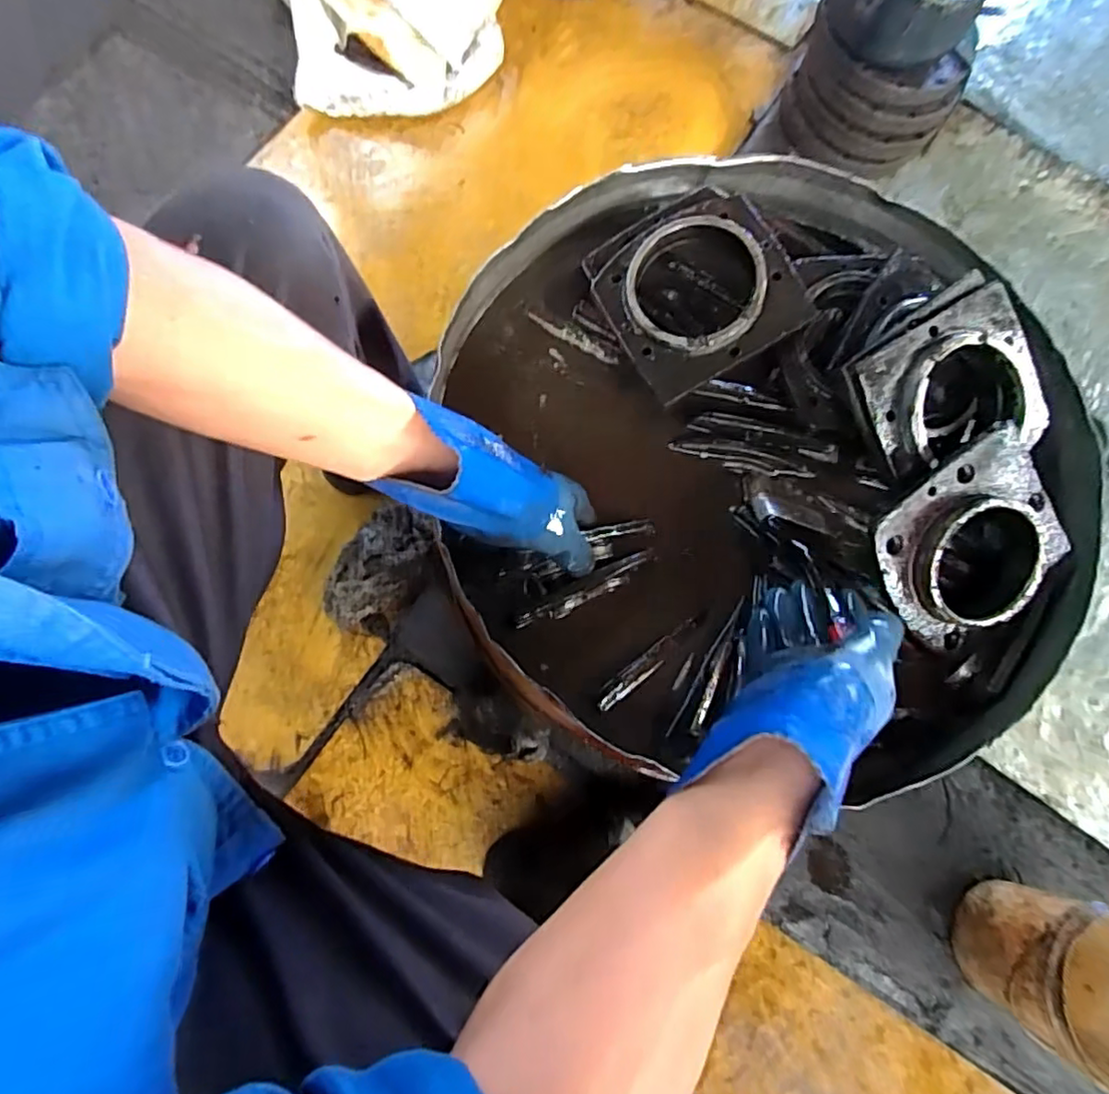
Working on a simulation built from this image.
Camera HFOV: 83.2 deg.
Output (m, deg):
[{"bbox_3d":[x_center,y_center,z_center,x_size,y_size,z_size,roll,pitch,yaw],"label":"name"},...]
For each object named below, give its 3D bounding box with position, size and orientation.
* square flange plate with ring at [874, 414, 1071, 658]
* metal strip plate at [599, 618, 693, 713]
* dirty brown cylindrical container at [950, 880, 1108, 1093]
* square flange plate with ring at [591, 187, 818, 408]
[{"bbox_3d":[0.336,-0.002,0.499,0.155,0.026,0.132,-42,106,3],"label":"square flange plate with ring"},{"bbox_3d":[0.079,0.099,0.531,0.109,0.004,0.019,-34,75,-17],"label":"metal strip plate"},{"bbox_3d":[0.587,0.484,0.719,0.163,0.201,0.161,1,75,-4],"label":"dirty brown cylindrical container"},{"bbox_3d":[0.128,-0.234,0.564,0.154,0.024,0.164,-29,78,9],"label":"square flange plate with ring"}]

